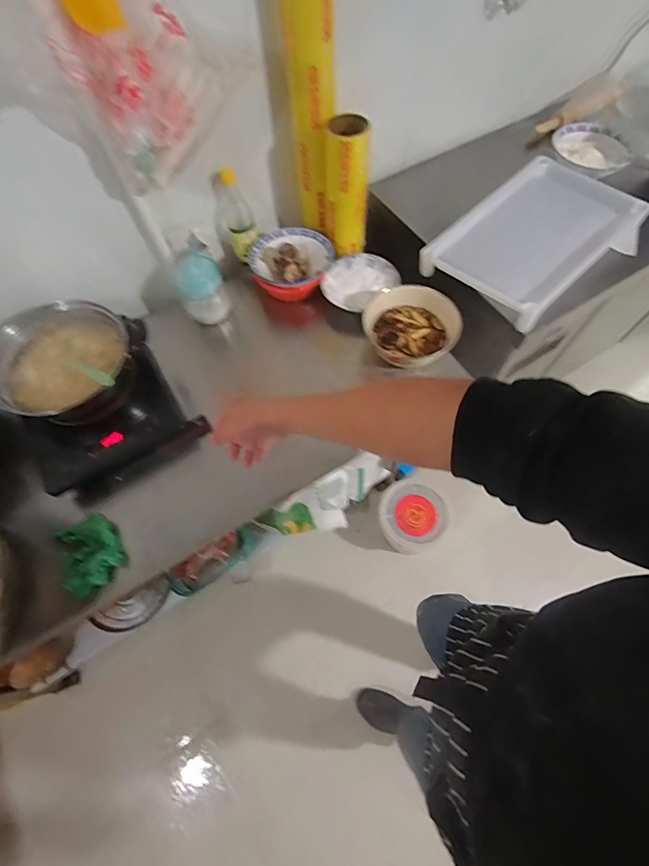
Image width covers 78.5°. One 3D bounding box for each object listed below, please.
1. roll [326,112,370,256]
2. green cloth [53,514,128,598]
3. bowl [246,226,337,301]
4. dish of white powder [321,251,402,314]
[{"bbox_3d":[0.051,-0.530,0.888,0.098,0.280,0.093,-1,64,2],"label":"roll"},{"bbox_3d":[-0.427,0.213,0.721,0.094,0.045,0.140,-28,66,-11],"label":"green cloth"},{"bbox_3d":[-0.076,-0.410,0.946,0.179,0.068,0.172,-1,64,2],"label":"bowl"},{"bbox_3d":[0.077,-0.364,0.955,0.173,0.033,0.162,-1,64,2],"label":"dish of white powder"}]

